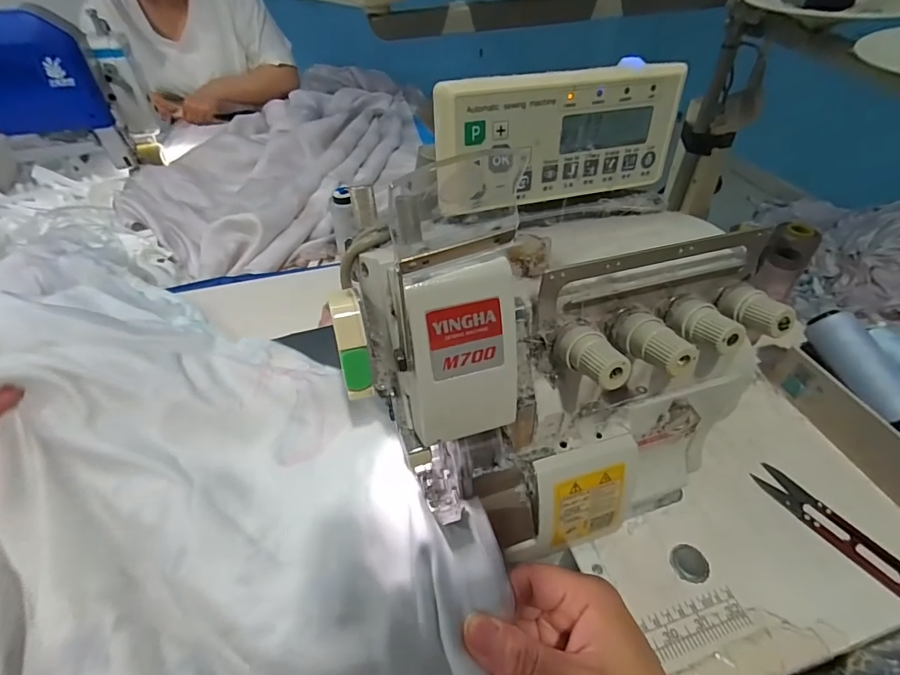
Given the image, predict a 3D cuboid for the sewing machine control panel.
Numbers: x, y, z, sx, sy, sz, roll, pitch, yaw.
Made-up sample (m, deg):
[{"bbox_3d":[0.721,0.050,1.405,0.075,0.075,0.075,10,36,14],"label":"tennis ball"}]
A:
[{"bbox_3d":[0.065,-0.116,0.259,0.151,0.066,0.020,-15,47,-13],"label":"sewing machine control panel"}]

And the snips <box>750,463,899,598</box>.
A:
[{"bbox_3d":[0.300,0.148,0.348,0.027,0.013,0.116,-25,50,-22],"label":"snips"}]

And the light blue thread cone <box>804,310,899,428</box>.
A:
[{"bbox_3d":[0.358,0.025,0.382,0.036,0.031,0.108,-16,63,-14],"label":"light blue thread cone"}]

